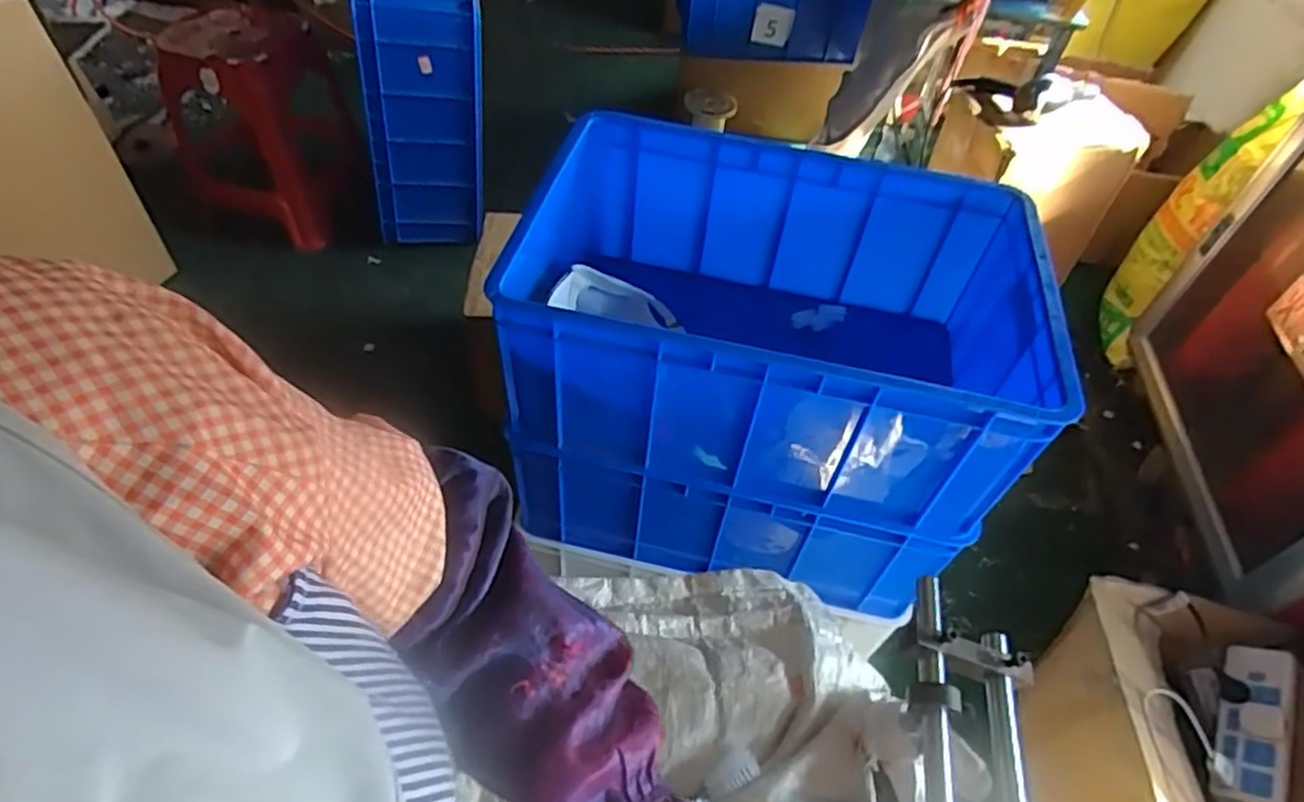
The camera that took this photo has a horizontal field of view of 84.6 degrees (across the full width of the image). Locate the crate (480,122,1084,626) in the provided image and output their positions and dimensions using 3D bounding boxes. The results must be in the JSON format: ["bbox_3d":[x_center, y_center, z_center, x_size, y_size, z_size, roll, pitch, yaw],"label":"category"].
[{"bbox_3d":[0.154,-0.053,0.987,0.642,0.416,0.418,12,49,4],"label":"crate"}]

